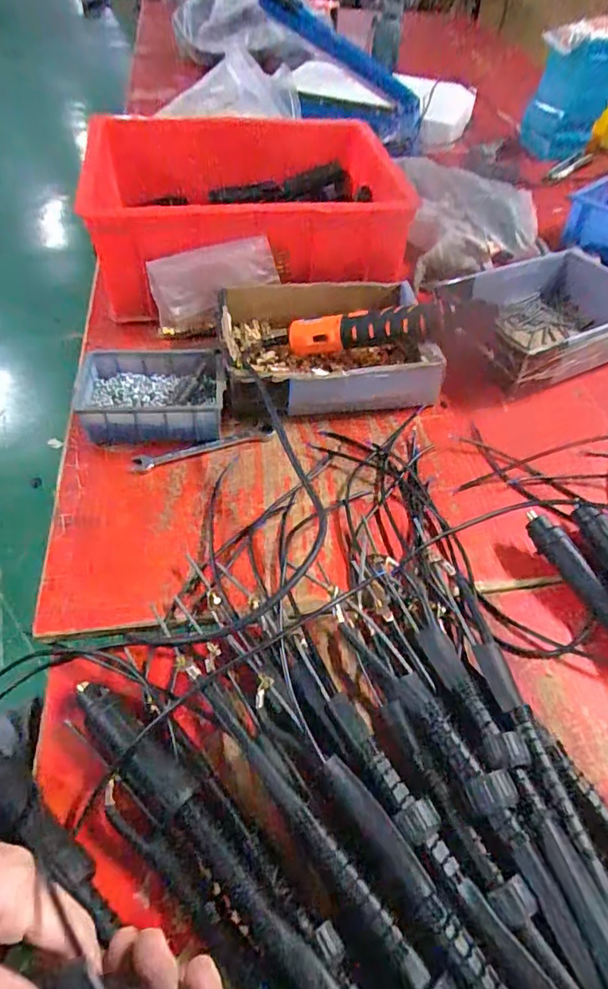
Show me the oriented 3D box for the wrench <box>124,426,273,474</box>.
[{"bbox_3d":[-0.105,-0.049,0.551,0.147,0.008,0.023,-15,53,-15],"label":"wrench"}]

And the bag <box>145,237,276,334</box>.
[{"bbox_3d":[-0.107,-0.247,0.643,0.150,0.090,0.026,-12,44,-3],"label":"bag"}]

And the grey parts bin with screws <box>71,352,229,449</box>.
[{"bbox_3d":[-0.159,-0.102,0.563,0.150,0.051,0.105,1,51,-2],"label":"grey parts bin with screws"}]

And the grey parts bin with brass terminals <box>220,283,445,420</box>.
[{"bbox_3d":[0.026,-0.175,0.632,0.245,0.059,0.183,-7,51,-9],"label":"grey parts bin with brass terminals"}]

